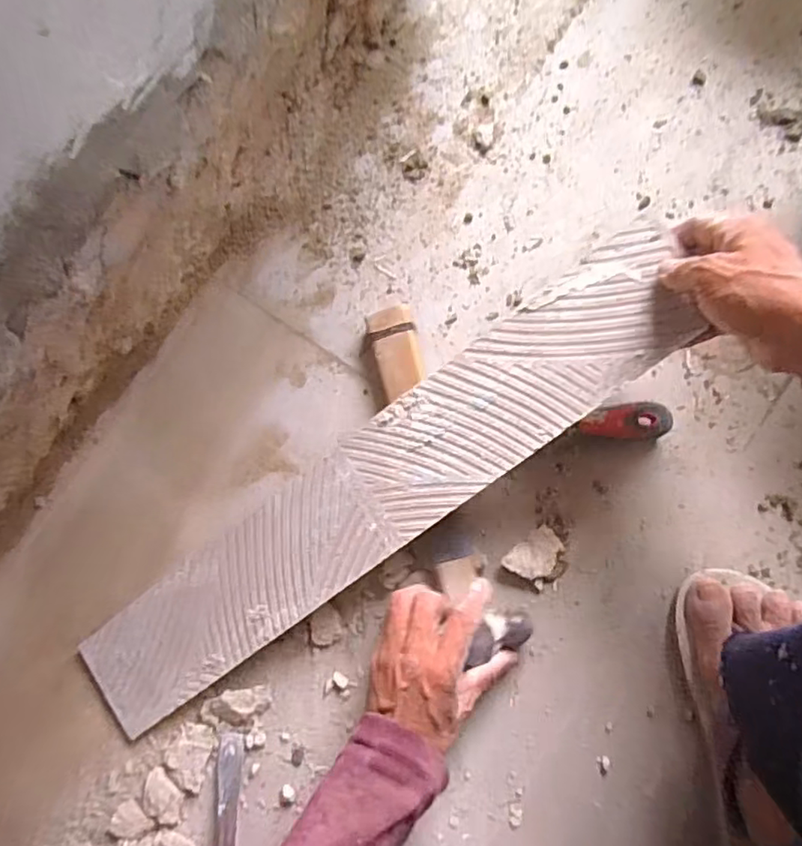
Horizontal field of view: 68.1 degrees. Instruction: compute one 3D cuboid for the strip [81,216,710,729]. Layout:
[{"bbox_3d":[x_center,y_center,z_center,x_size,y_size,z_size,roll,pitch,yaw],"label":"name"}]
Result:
[{"bbox_3d":[-0.029,0.062,0.468,0.560,0.008,0.095,-37,80,10],"label":"strip"}]

